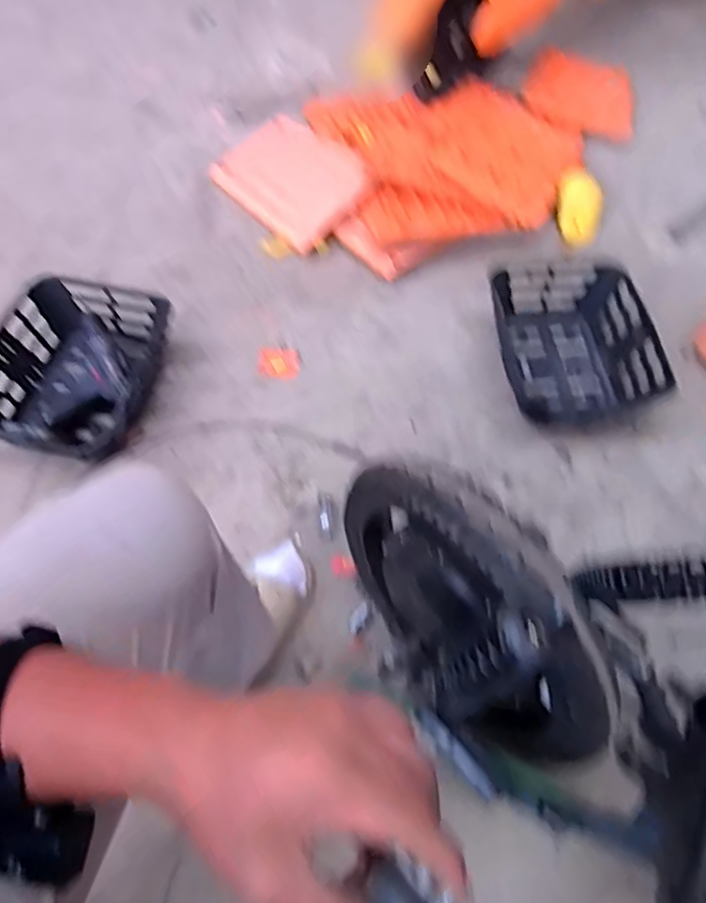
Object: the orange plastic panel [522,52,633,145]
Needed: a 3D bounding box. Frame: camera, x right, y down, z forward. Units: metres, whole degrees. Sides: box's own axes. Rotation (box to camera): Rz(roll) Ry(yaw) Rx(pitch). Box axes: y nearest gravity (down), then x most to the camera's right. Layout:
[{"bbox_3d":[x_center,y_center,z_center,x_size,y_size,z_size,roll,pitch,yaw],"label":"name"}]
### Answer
[{"bbox_3d":[0.532,-0.826,1.390,0.282,0.146,0.040,35,26,19],"label":"orange plastic panel"}]

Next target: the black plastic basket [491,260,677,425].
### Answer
[{"bbox_3d":[0.392,-0.191,1.071,0.253,0.090,0.302,-5,62,-5],"label":"black plastic basket"}]

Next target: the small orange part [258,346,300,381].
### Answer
[{"bbox_3d":[-0.131,-0.159,1.069,0.071,0.006,0.058,11,75,-12],"label":"small orange part"}]

